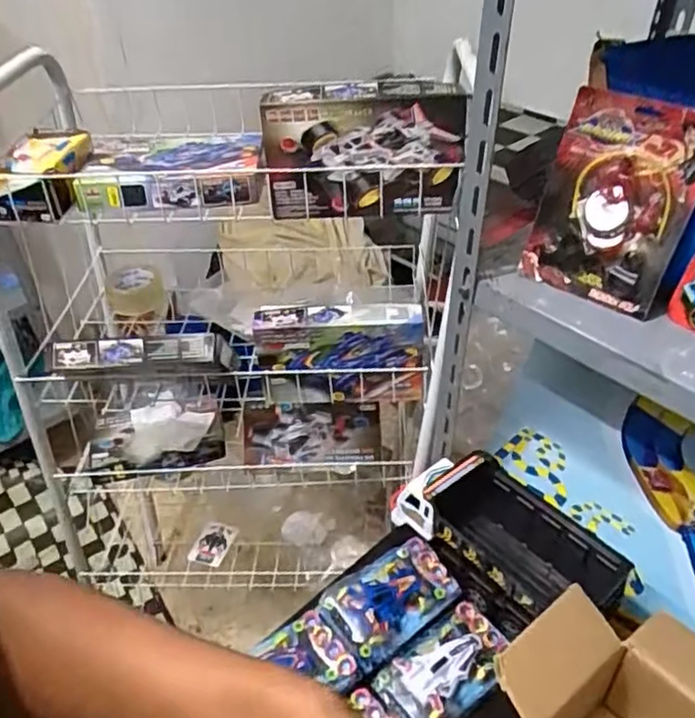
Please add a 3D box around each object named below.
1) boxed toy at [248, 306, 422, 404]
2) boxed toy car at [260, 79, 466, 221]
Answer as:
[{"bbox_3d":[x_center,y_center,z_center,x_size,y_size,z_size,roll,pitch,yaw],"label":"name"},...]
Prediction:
[{"bbox_3d":[-0.011,-0.003,0.938,0.228,0.149,0.046,-3,39,0],"label":"boxed toy"},{"bbox_3d":[0.017,-0.244,0.782,0.232,0.149,0.059,3,39,7],"label":"boxed toy car"}]

